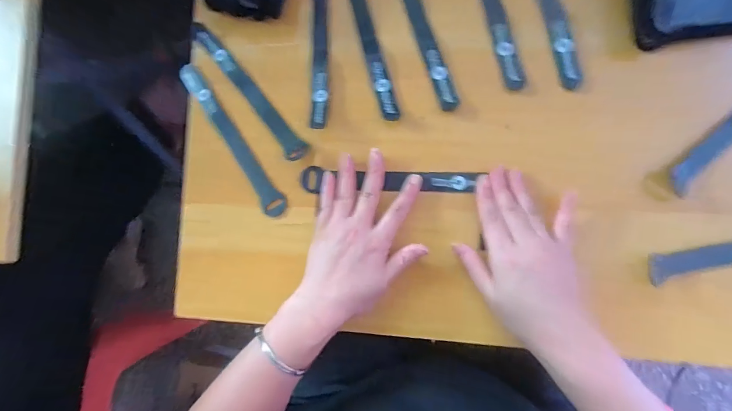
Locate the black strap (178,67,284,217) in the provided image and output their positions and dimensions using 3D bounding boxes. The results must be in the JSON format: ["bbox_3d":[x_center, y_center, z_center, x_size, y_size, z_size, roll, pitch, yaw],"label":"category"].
[{"bbox_3d":[-0.143,-0.073,0.368,0.021,0.008,0.196,-35,82,6],"label":"black strap"}]

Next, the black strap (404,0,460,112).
[{"bbox_3d":[0.053,-0.188,0.349,0.022,0.005,0.198,-18,84,8],"label":"black strap"}]

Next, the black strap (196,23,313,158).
[{"bbox_3d":[-0.126,-0.122,0.366,0.023,0.007,0.192,-42,81,5],"label":"black strap"}]

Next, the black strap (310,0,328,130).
[{"bbox_3d":[-0.049,-0.173,0.357,0.017,0.010,0.193,-3,86,9],"label":"black strap"}]

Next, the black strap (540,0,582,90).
[{"bbox_3d":[0.174,-0.211,0.335,0.023,0.007,0.205,-9,85,9],"label":"black strap"}]

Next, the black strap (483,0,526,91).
[{"bbox_3d":[0.121,-0.209,0.340,0.024,0.011,0.203,-10,85,9],"label":"black strap"}]

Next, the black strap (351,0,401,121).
[{"bbox_3d":[0.000,-0.179,0.354,0.021,0.008,0.194,-15,85,8],"label":"black strap"}]

